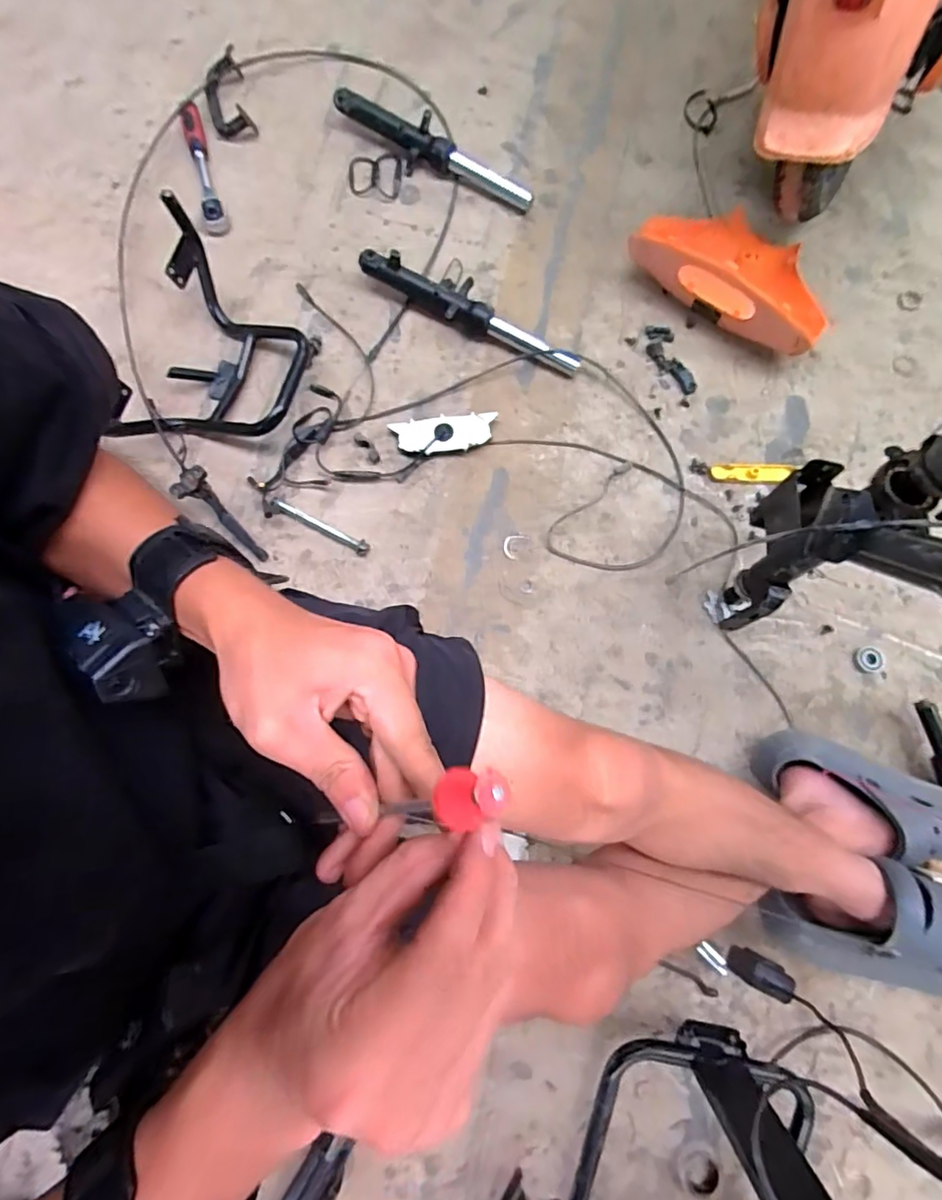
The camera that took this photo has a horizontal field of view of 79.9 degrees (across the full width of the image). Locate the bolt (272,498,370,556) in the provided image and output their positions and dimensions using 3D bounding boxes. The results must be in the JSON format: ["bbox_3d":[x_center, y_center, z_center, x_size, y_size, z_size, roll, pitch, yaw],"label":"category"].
[{"bbox_3d":[-0.203,-0.100,0.763,0.144,0.017,0.020,28,80,5],"label":"bolt"}]

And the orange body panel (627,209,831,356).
[{"bbox_3d":[0.381,-0.473,0.802,0.285,0.094,0.150,35,81,6],"label":"orange body panel"}]

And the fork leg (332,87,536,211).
[{"bbox_3d":[-0.059,-0.692,0.865,0.338,0.064,0.064,29,80,8],"label":"fork leg"}]

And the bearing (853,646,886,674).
[{"bbox_3d":[0.527,0.079,0.740,0.041,0.011,0.034,-7,79,-1],"label":"bearing"}]

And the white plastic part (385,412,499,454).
[{"bbox_3d":[-0.039,-0.233,0.795,0.140,0.022,0.051,-5,79,-1],"label":"white plastic part"}]

